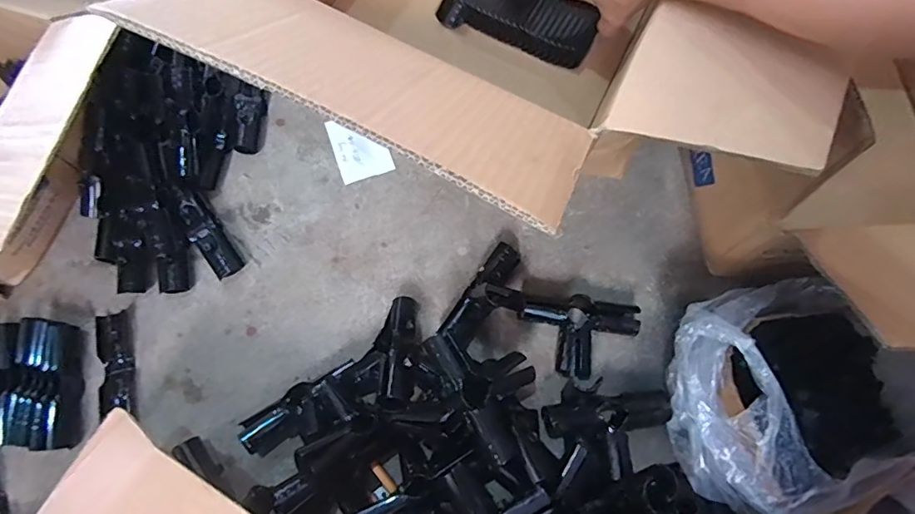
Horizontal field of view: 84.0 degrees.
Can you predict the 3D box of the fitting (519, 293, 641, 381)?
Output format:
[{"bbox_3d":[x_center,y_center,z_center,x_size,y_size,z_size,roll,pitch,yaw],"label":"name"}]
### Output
[{"bbox_3d":[0.140,0.072,0.569,0.108,0.035,0.094,-33,74,-11],"label":"fitting"}]

